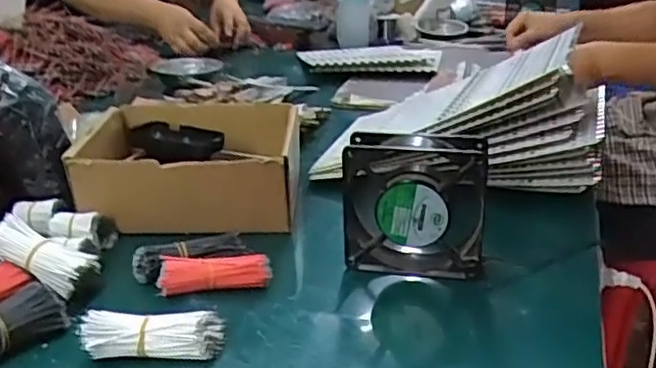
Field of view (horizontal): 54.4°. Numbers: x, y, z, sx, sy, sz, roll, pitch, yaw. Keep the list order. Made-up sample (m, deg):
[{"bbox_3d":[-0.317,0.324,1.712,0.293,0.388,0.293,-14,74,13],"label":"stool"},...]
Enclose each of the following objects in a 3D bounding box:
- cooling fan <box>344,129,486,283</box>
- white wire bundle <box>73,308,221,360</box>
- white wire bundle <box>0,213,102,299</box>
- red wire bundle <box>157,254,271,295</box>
[{"bbox_3d":[0.075,0.020,0.568,0.125,0.126,0.044,6,23,16],"label":"cooling fan"},{"bbox_3d":[-0.130,0.112,0.475,0.100,0.033,0.033,-3,22,-4],"label":"white wire bundle"},{"bbox_3d":[-0.247,0.059,0.553,0.091,0.028,0.038,24,27,9],"label":"white wire bundle"},{"bbox_3d":[-0.098,0.077,0.556,0.094,0.028,0.027,-4,22,-6],"label":"red wire bundle"}]

